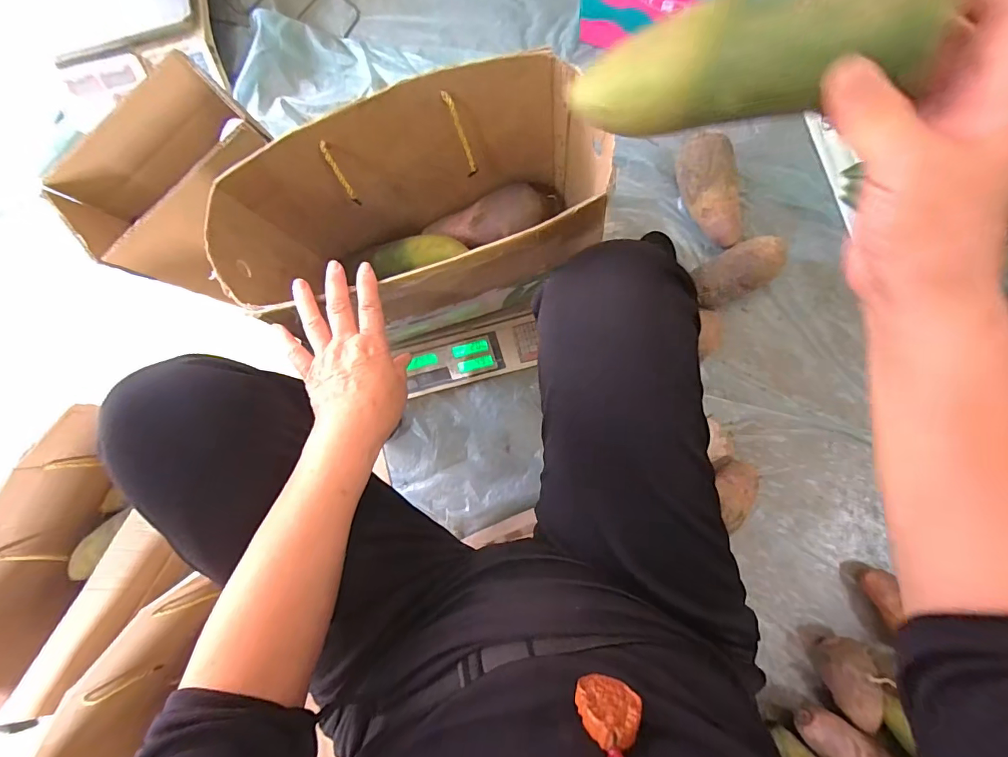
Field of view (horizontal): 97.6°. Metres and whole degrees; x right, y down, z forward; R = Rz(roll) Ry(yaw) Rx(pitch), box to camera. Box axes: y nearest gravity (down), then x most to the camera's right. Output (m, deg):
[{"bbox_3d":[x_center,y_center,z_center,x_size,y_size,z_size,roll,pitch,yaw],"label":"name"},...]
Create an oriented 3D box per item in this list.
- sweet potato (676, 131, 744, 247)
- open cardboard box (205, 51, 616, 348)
[{"bbox_3d":[0.328,-0.301,0.688,0.081,0.055,0.180,-17,84,5],"label":"sweet potato"},{"bbox_3d":[-0.087,-0.169,0.519,0.379,0.237,0.191,-16,84,5],"label":"open cardboard box"}]

